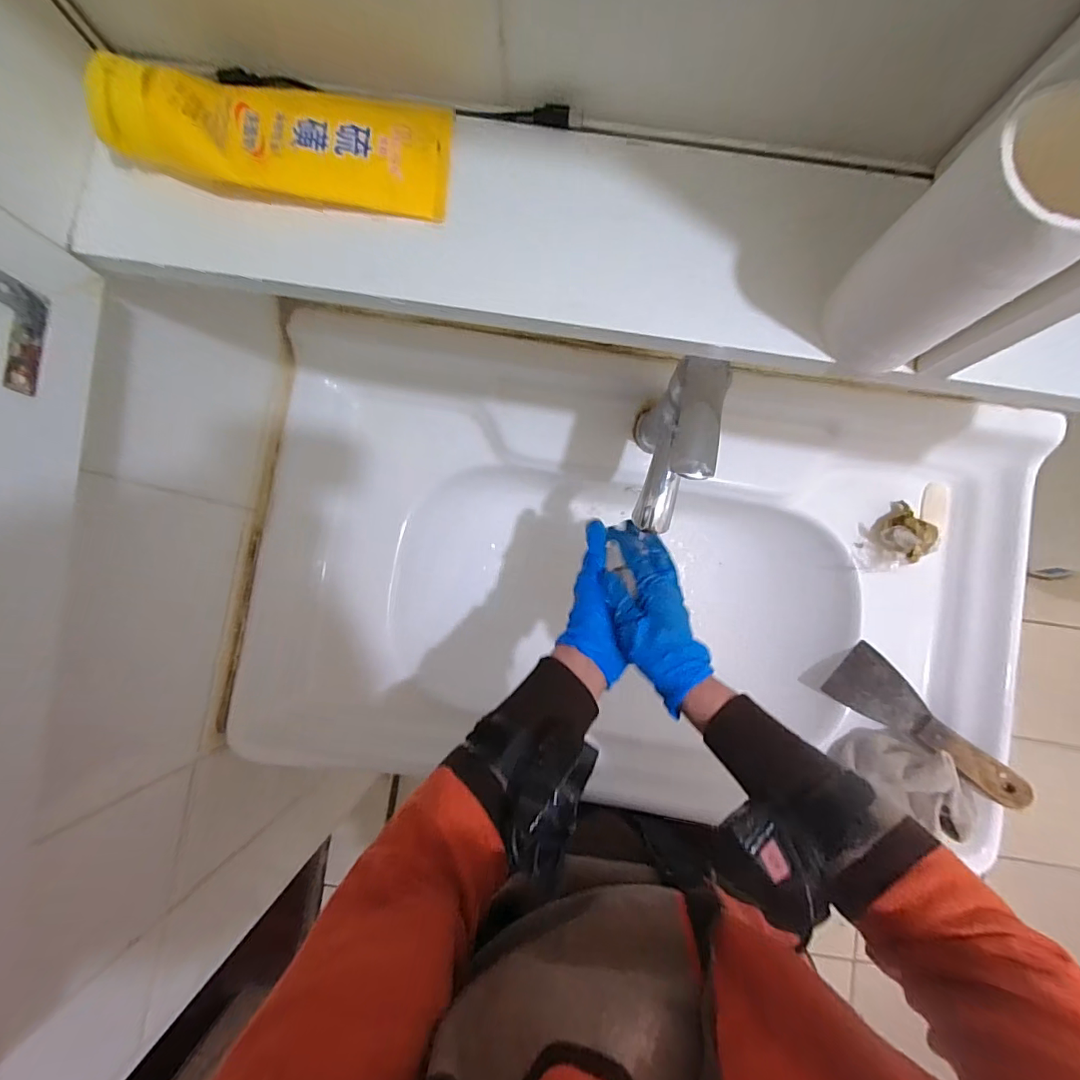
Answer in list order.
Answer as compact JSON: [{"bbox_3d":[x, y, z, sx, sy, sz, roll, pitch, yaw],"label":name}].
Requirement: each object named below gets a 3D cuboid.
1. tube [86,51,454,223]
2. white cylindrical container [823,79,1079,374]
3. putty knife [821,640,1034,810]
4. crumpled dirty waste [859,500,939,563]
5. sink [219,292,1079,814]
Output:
[{"bbox_3d":[-0.125,-0.200,0.237,0.157,0.034,0.063,6,86,1],"label":"tube"},{"bbox_3d":[0.161,-0.108,0.187,0.047,0.109,0.054,-40,86,-2],"label":"white cylindrical container"},{"bbox_3d":[0.406,0.205,0.521,0.068,0.020,0.192,-49,64,12],"label":"putty knife"},{"bbox_3d":[0.398,-0.008,0.531,0.057,0.037,0.058,0,86,1],"label":"crumpled dirty waste"},{"bbox_3d":[0.097,0.049,0.590,0.800,0.168,0.463,9,86,1],"label":"sink"}]

